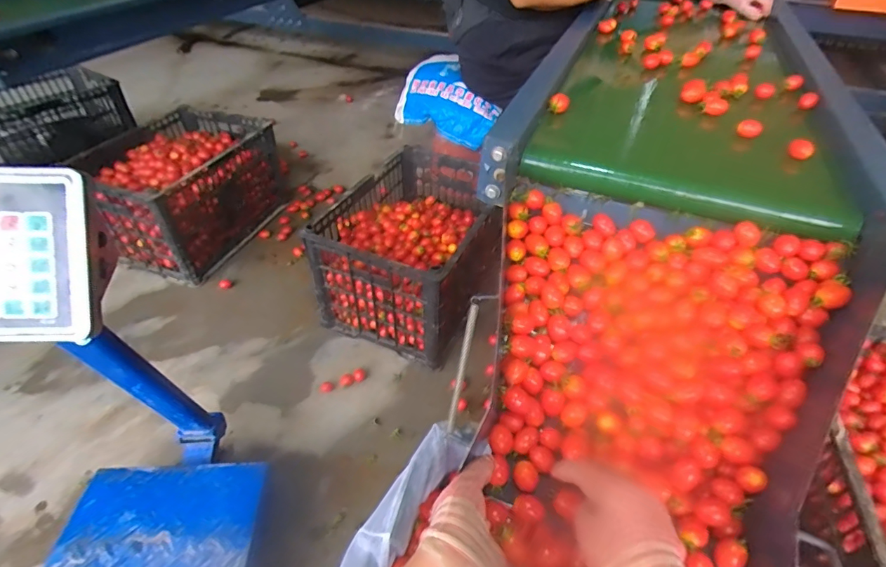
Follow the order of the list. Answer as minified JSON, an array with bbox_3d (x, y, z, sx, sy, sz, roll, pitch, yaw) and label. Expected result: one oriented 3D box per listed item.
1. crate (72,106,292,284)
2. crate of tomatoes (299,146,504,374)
[{"bbox_3d":[-0.788,-0.294,1.362,0.432,0.284,0.516,17,45,17],"label":"crate"},{"bbox_3d":[-0.057,-0.107,1.178,0.340,0.285,0.522,16,45,16],"label":"crate of tomatoes"}]

